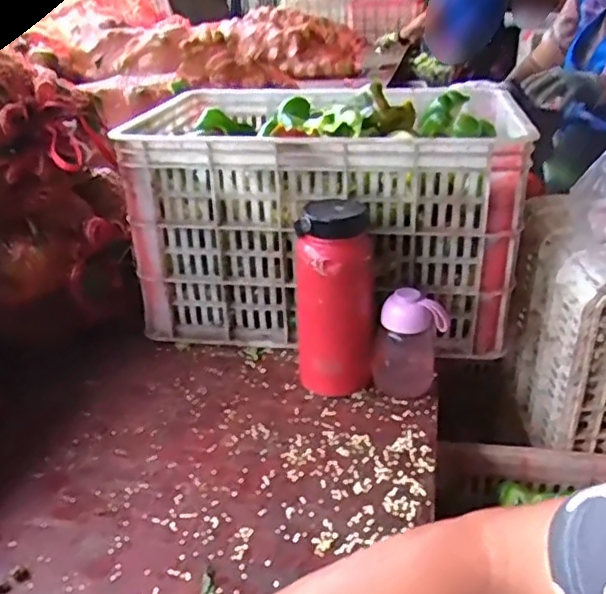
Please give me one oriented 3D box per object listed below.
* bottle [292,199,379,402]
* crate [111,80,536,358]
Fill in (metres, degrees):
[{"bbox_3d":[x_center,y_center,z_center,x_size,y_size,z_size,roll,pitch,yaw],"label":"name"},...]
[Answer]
[{"bbox_3d":[0.038,0.006,0.754,0.088,0.225,0.076,-7,28,-12],"label":"bottle"},{"bbox_3d":[0.034,-0.135,0.953,0.486,0.294,0.379,2,27,5],"label":"crate"}]

